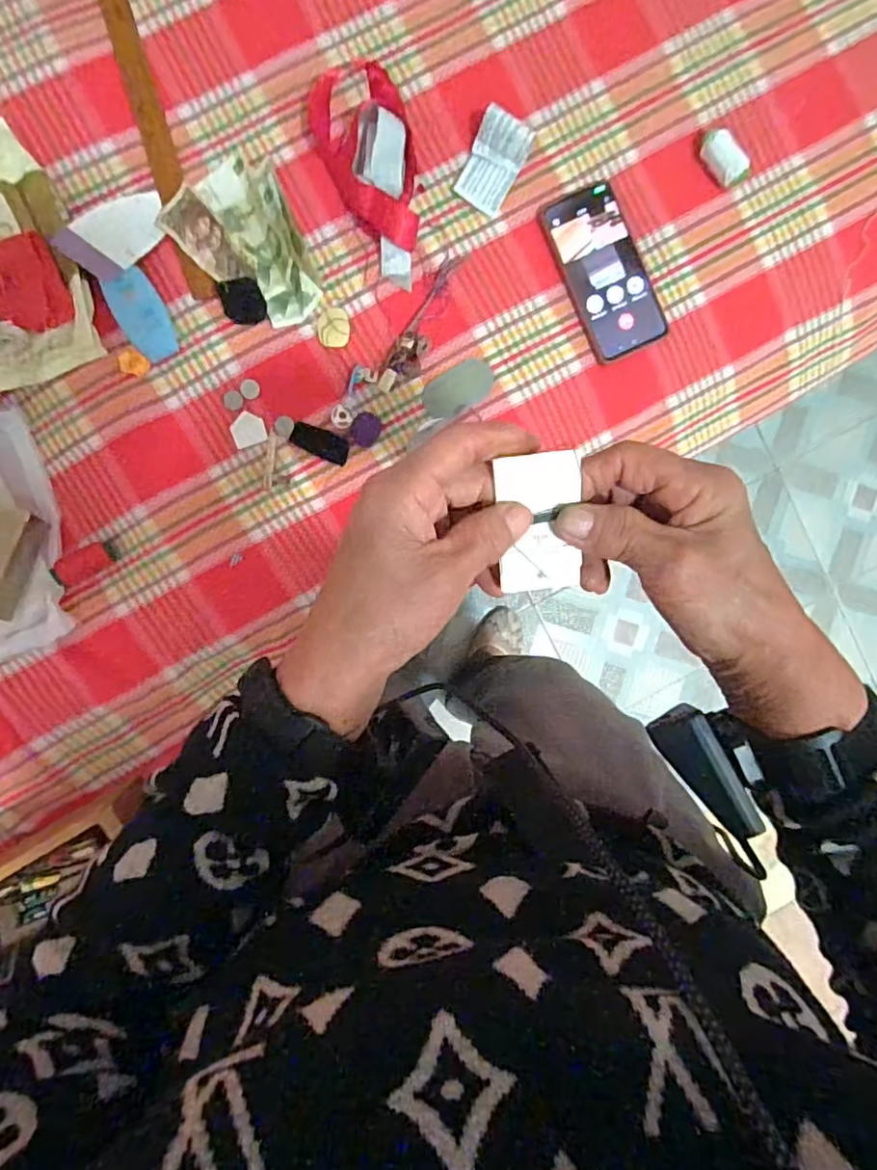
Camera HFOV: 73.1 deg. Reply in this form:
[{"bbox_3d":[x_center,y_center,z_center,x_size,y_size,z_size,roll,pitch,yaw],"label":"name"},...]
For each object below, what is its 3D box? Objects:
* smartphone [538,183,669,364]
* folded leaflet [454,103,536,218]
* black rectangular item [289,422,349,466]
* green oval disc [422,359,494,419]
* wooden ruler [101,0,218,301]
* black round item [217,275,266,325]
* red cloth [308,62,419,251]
[{"bbox_3d":[0.166,-0.311,0.588,0.078,0.008,0.163,-24,97,-2],"label":"smartphone"},{"bbox_3d":[0.053,-0.403,0.564,0.052,0.031,0.076,23,93,-6],"label":"folded leaflet"},{"bbox_3d":[-0.115,-0.140,0.580,0.056,0.006,0.026,24,93,-6],"label":"black rectangular item"},{"bbox_3d":[0.020,-0.197,0.591,0.073,0.004,0.039,-31,100,6],"label":"green oval disc"},{"bbox_3d":[-0.269,-0.434,0.553,0.028,0.004,0.332,-17,96,-3],"label":"wooden ruler"},{"bbox_3d":[-0.184,-0.268,0.555,0.037,0.013,0.043,-24,97,-2],"label":"black round item"},{"bbox_3d":[-0.066,-0.403,0.550,0.086,0.034,0.180,-15,93,-3],"label":"red cloth"}]

